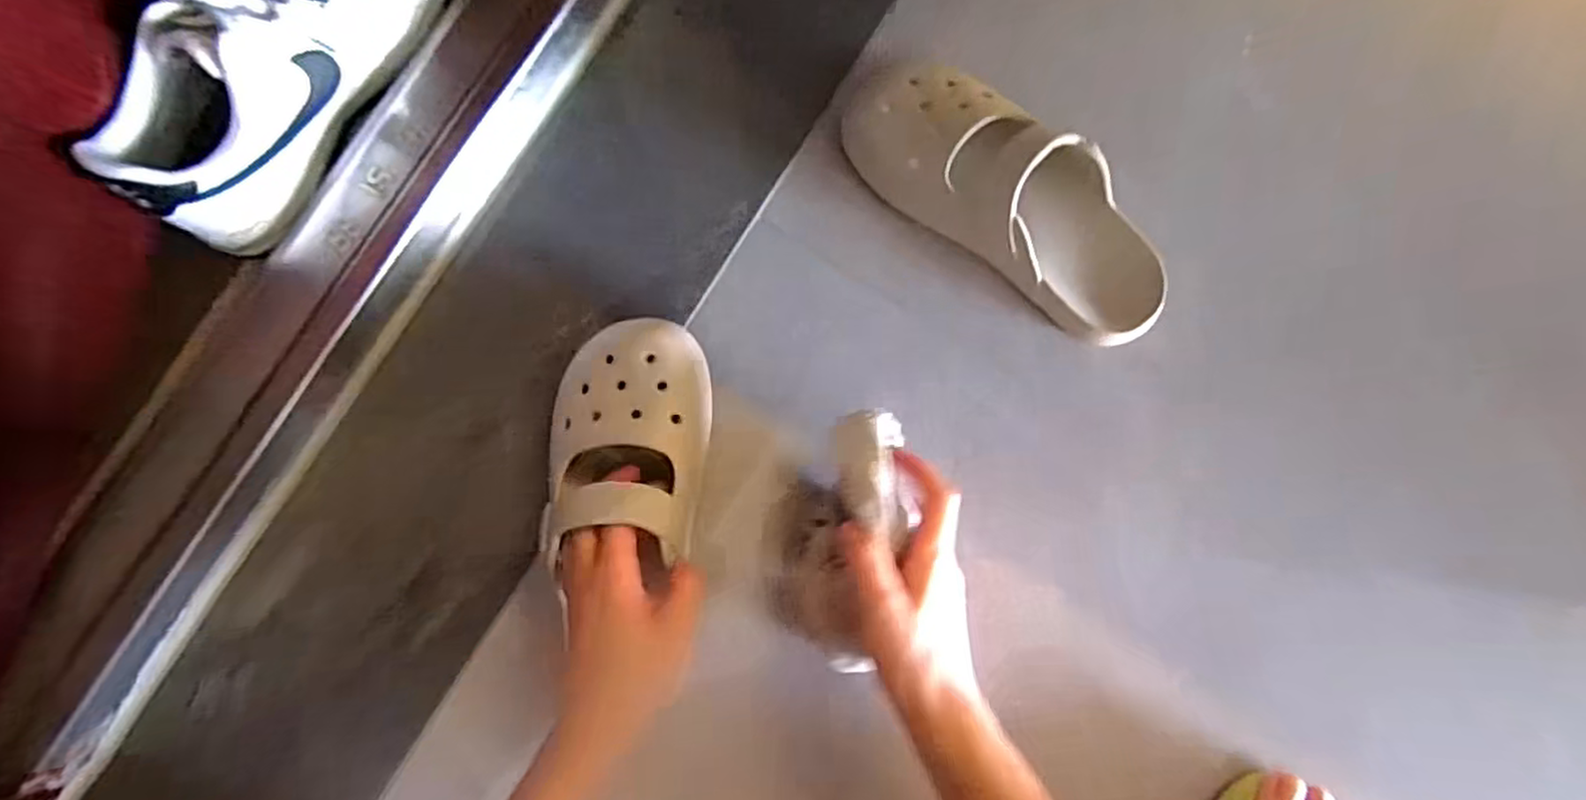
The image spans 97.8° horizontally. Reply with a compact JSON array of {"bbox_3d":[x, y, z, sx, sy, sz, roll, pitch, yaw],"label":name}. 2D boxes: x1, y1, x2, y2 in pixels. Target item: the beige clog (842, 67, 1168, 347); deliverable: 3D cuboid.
[{"bbox_3d":[0.153,-0.139,0.465,0.254,0.087,0.095,36,85,3],"label":"beige clog"}]

